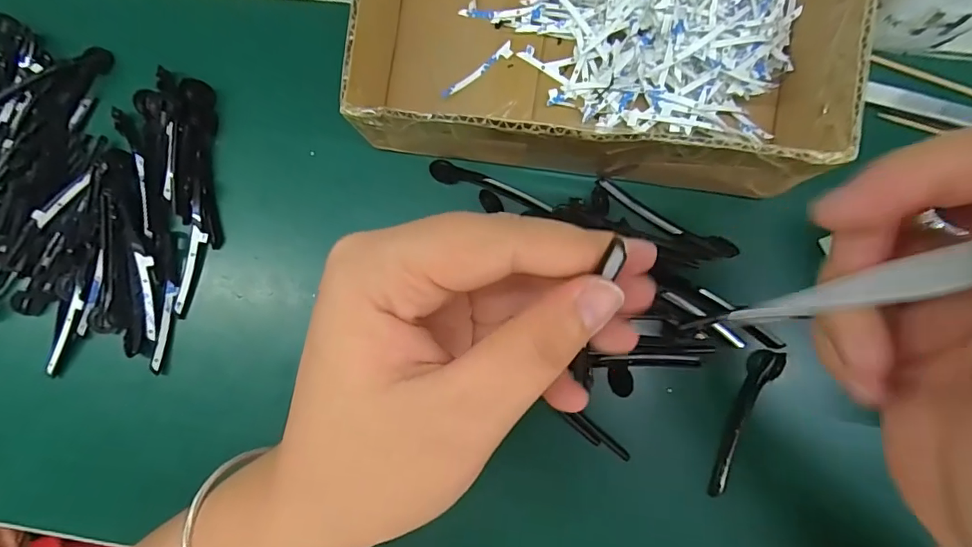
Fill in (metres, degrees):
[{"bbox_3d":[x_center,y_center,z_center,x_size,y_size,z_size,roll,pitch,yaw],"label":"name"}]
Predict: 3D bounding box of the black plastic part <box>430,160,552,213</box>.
[{"bbox_3d":[0.003,-0.044,0.243,0.063,0.007,0.009,17,87,4],"label":"black plastic part"}]

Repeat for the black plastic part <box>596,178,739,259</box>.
[{"bbox_3d":[0.087,-0.026,0.237,0.072,0.011,0.012,28,88,5],"label":"black plastic part"}]

